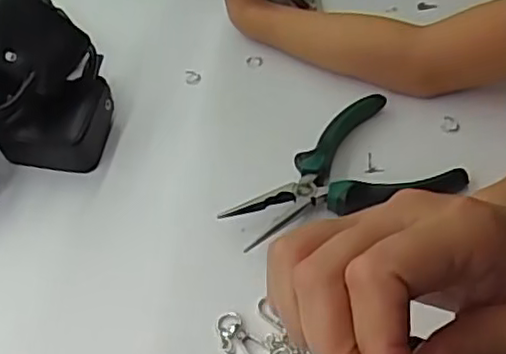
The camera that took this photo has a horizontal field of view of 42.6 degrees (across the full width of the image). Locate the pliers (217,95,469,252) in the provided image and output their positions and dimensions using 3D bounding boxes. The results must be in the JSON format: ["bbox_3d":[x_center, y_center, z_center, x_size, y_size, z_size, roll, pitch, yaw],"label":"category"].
[{"bbox_3d":[0.054,0.004,0.431,0.146,0.020,0.096,-28,52,-19],"label":"pliers"}]

